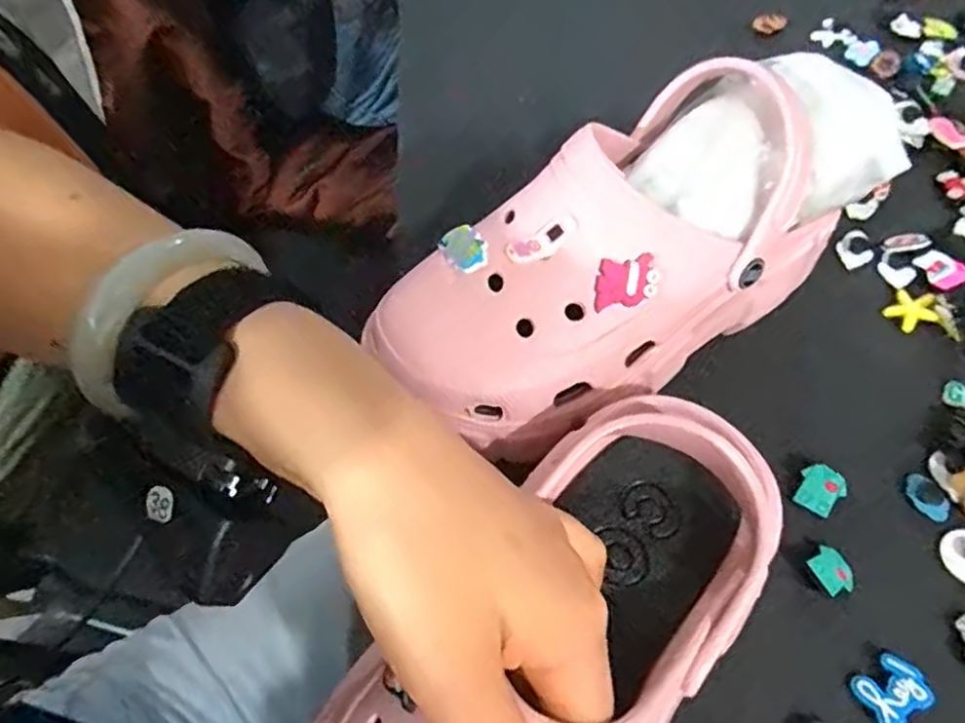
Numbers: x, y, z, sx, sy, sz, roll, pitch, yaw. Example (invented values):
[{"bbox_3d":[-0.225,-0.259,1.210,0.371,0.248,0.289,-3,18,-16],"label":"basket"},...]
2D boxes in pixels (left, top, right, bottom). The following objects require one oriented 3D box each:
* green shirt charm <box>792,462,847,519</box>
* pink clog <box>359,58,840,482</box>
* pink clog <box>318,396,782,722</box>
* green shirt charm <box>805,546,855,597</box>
[{"bbox_3d":[0.165,0.063,0.315,0.021,0.004,0.023,38,93,14],"label":"green shirt charm"},{"bbox_3d":[0.060,-0.039,0.316,0.225,0.109,0.101,-32,64,-14],"label":"pink clog"},{"bbox_3d":[0.018,0.111,0.217,0.097,0.083,0.229,38,68,22],"label":"pink clog"},{"bbox_3d":[0.160,0.096,0.296,0.017,0.004,0.020,-23,61,-10],"label":"green shirt charm"}]

